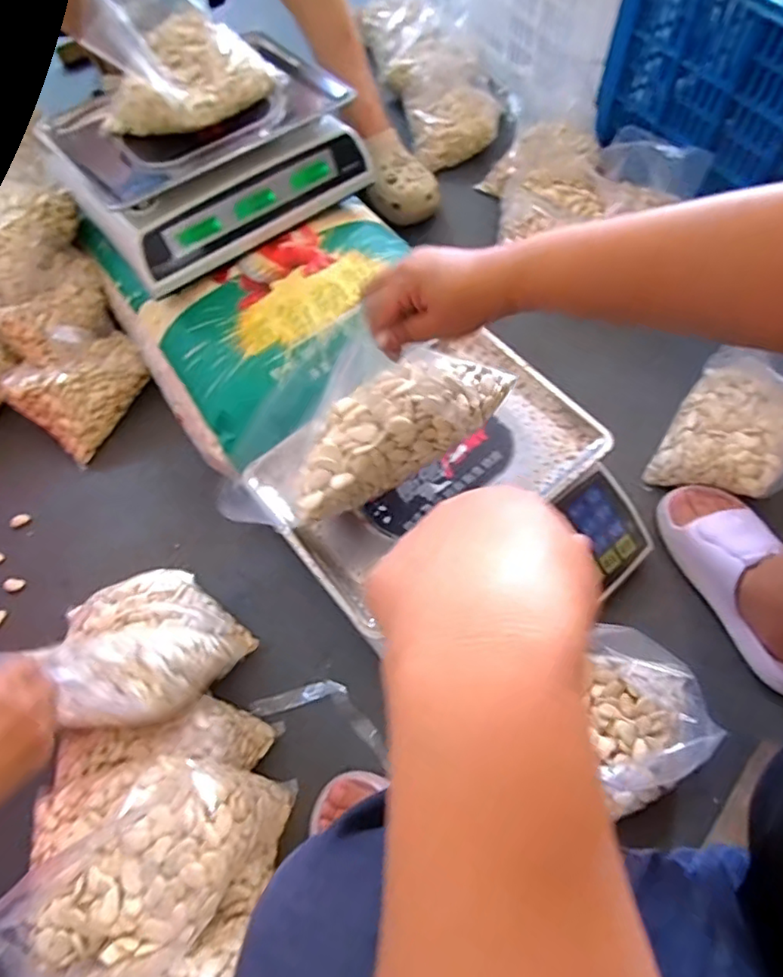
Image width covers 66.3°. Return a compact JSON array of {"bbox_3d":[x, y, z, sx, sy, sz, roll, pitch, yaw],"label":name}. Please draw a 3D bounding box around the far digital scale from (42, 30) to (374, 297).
[{"bbox_3d":[-0.234,-0.431,0.777,0.336,0.127,0.267,-33,65,-13],"label":"far digital scale"}]

